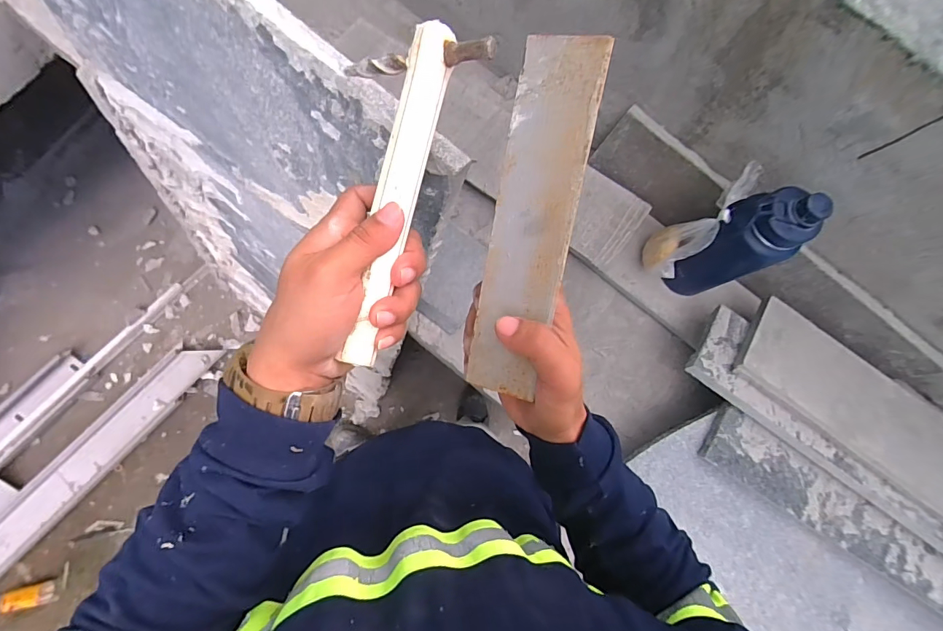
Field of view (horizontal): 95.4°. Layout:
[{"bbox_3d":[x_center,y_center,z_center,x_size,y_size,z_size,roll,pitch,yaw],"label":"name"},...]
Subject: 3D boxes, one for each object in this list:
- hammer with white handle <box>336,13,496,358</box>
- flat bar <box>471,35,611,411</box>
[{"bbox_3d":[-0.052,-0.073,0.271,0.087,0.059,0.204,12,89,-3],"label":"hammer with white handle"},{"bbox_3d":[0.037,-0.054,0.265,0.050,0.004,0.212,14,102,21],"label":"flat bar"}]

